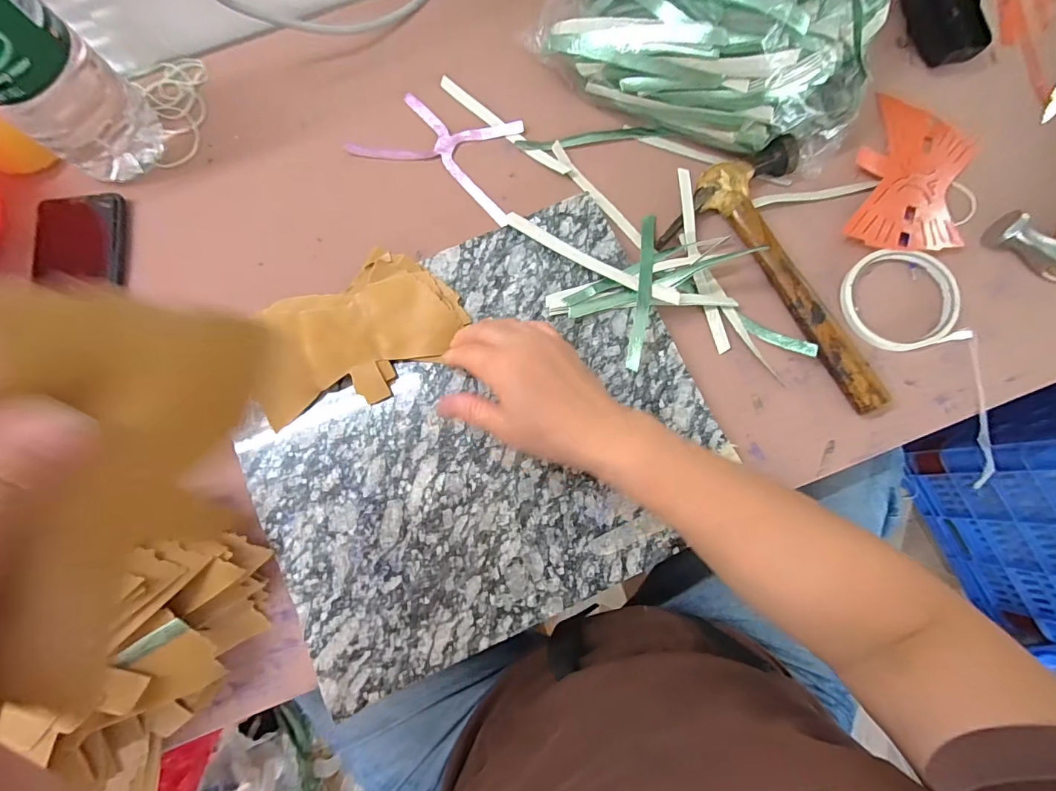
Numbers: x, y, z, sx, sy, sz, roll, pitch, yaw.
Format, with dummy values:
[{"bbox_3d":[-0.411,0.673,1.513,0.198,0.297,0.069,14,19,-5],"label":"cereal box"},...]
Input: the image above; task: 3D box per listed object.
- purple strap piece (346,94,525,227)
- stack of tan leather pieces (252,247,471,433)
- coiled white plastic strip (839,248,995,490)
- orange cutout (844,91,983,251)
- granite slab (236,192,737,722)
[{"bbox_3d":[-0.073,-0.230,0.411,0.166,0.007,0.094,27,80,6],"label":"purple strap piece"},{"bbox_3d":[-0.140,-0.047,0.351,0.167,0.030,0.099,-37,80,-6],"label":"stack of tan leather pieces"},{"bbox_3d":[0.336,-0.030,0.359,0.086,0.016,0.201,-26,79,-4],"label":"coiled white plastic strip"},{"bbox_3d":[0.341,-0.196,0.394,0.088,0.011,0.161,19,79,5],"label":"orange cutout"},{"bbox_3d":[-0.040,0.029,0.353,0.352,0.022,0.290,-27,79,-4],"label":"granite slab"}]

